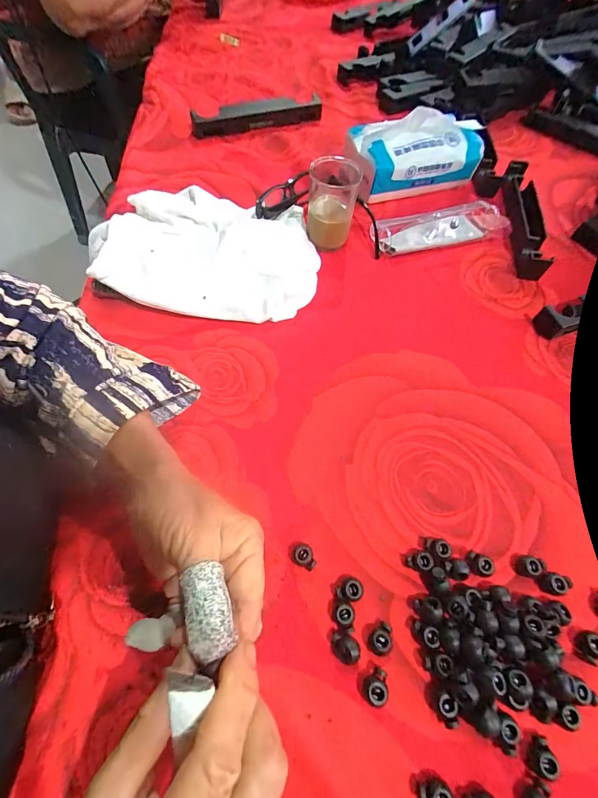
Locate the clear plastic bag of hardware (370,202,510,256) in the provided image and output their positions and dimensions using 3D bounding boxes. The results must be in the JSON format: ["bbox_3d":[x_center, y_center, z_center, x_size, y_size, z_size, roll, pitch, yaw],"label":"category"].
[{"bbox_3d":[0.171,-0.212,0.414,0.156,0.026,0.052,-16,65,-9],"label":"clear plastic bag of hardware"}]

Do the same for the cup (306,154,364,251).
[{"bbox_3d":[0.036,-0.215,0.375,0.052,0.076,0.055,1,63,-1],"label":"cup"}]

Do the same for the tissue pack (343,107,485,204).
[{"bbox_3d":[0.144,-0.321,0.435,0.164,0.074,0.083,-17,65,-10],"label":"tissue pack"}]

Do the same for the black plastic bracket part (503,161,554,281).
[{"bbox_3d":[0.280,-0.227,0.421,0.038,0.025,0.192,10,63,3],"label":"black plastic bracket part"}]

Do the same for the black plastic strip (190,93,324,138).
[{"bbox_3d":[-0.064,-0.427,0.512,0.191,0.029,0.032,-10,66,-9],"label":"black plastic strip"}]

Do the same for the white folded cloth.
[{"bbox_3d":[-0.107,-0.167,0.372,0.253,0.034,0.175,1,63,-1],"label":"white folded cloth"}]

